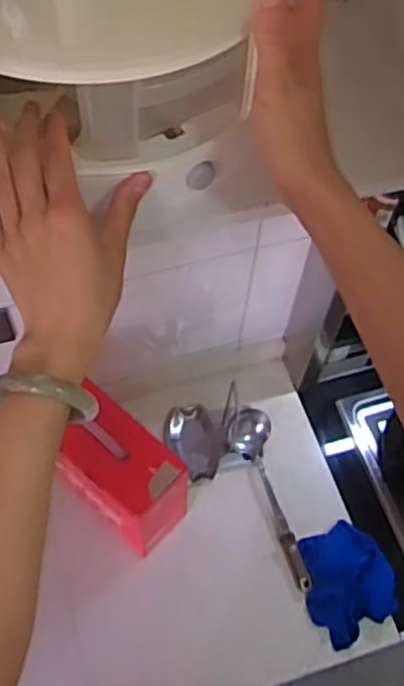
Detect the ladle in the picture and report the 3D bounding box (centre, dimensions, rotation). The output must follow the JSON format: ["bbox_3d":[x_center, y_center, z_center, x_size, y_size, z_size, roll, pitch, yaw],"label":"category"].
[{"bbox_3d":[0.120,0.282,1.274,0.079,0.082,0.336,-10,61,-9],"label":"ladle"}]

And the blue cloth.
[{"bbox_3d":[0.257,0.420,1.233,0.164,0.039,0.177,-28,65,-18],"label":"blue cloth"}]

